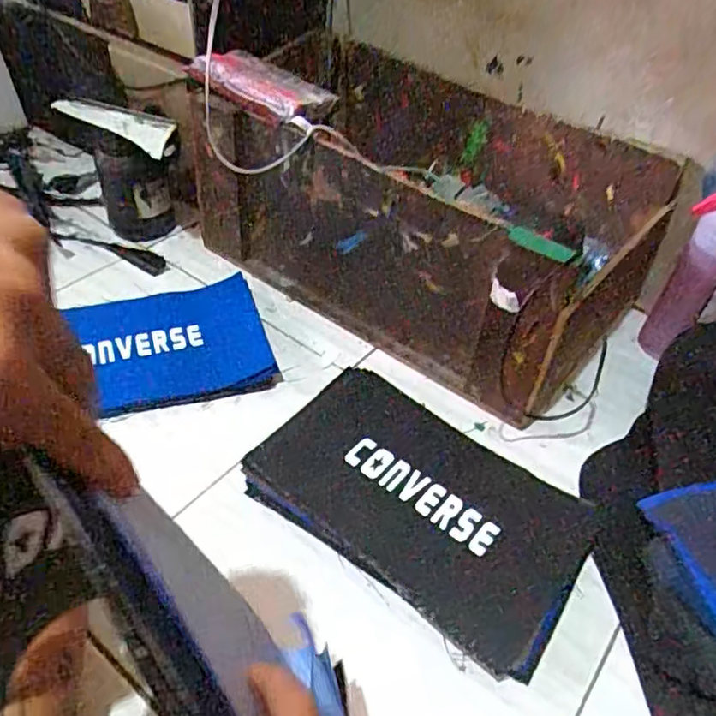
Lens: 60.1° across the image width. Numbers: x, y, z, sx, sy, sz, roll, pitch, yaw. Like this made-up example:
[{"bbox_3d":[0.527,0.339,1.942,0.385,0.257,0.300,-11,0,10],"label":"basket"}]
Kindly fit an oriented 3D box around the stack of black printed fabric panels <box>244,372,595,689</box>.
[{"bbox_3d":[0.061,0.143,0.638,0.333,0.034,0.195,27,49,22],"label":"stack of black printed fabric panels"}]

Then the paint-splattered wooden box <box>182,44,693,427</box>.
[{"bbox_3d":[0.085,-0.223,0.875,0.601,0.216,0.355,32,51,25],"label":"paint-splattered wooden box"}]

